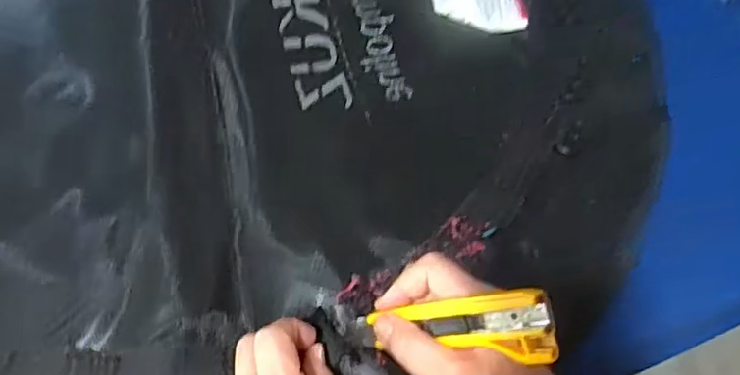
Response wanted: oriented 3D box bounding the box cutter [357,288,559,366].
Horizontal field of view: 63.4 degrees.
[{"bbox_3d":[0.052,0.080,0.365,0.125,0.014,0.036,-8,89,38],"label":"box cutter"}]

